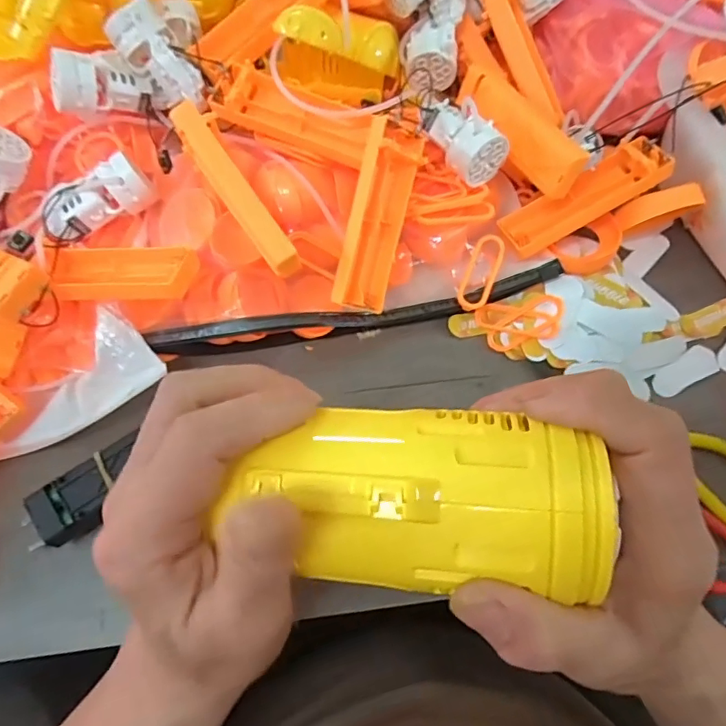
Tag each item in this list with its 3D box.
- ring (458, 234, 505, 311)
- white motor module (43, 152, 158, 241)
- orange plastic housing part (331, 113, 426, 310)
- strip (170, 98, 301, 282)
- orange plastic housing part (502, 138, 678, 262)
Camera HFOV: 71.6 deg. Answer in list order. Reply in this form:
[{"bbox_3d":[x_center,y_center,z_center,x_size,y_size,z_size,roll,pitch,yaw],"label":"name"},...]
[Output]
[{"bbox_3d":[0.080,-0.062,0.342,0.021,0.004,0.054,20,82,6],"label":"ring"},{"bbox_3d":[-0.169,-0.106,0.315,0.067,0.025,0.033,-29,73,-11],"label":"white motor module"},{"bbox_3d":[0.009,-0.086,0.310,0.031,0.024,0.108,14,99,4],"label":"orange plastic housing part"},{"bbox_3d":[-0.076,-0.100,0.294,0.019,0.017,0.113,-34,89,-13],"label":"strip"},{"bbox_3d":[0.149,-0.111,0.345,0.109,0.026,0.033,-29,72,6],"label":"orange plastic housing part"}]

